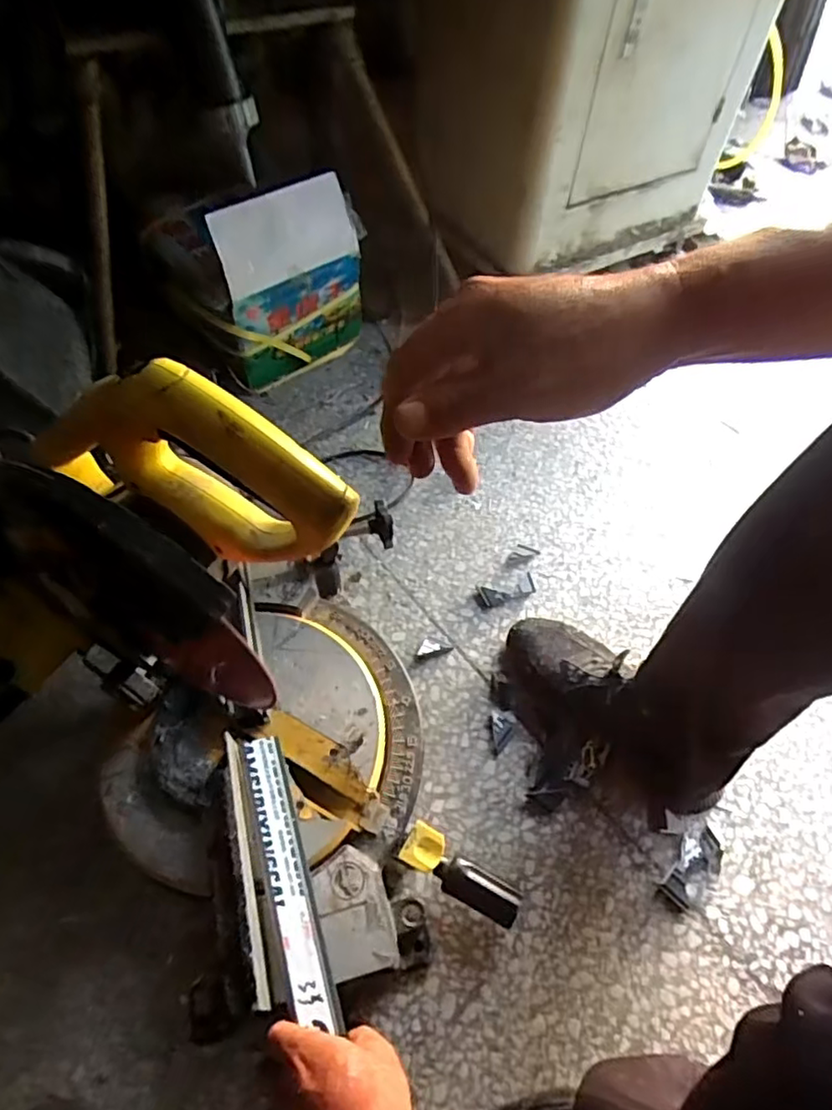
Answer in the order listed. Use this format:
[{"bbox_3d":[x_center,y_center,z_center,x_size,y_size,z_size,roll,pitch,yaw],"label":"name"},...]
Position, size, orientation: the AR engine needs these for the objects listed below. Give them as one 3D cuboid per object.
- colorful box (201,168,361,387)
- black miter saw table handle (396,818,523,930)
[{"bbox_3d":[-0.186,-0.385,0.911,0.068,0.266,0.222,35,64,28],"label":"colorful box"},{"bbox_3d":[0.040,0.291,0.565,0.114,0.025,0.035,36,59,2],"label":"black miter saw table handle"}]

